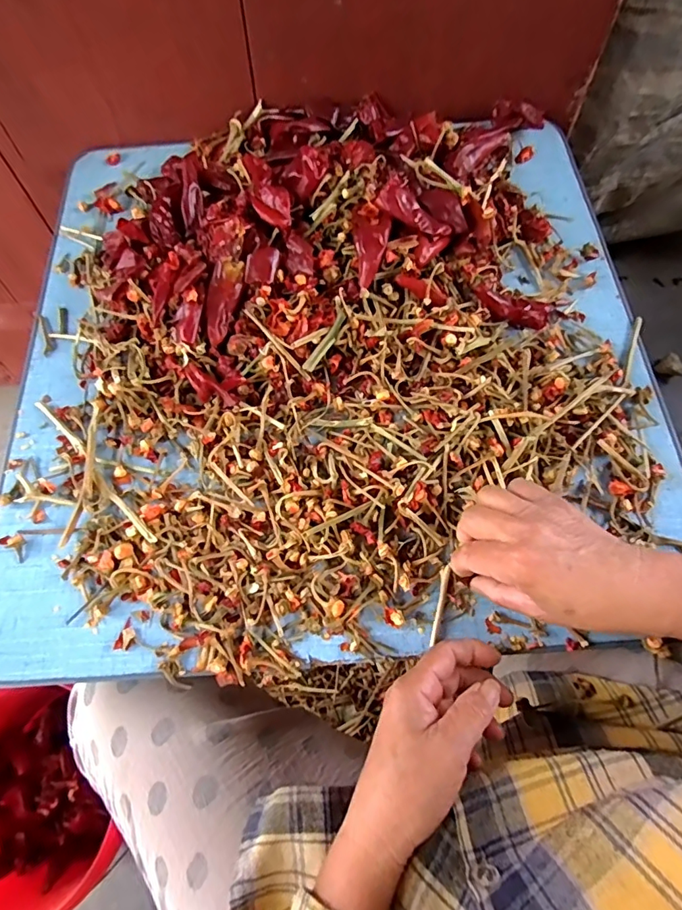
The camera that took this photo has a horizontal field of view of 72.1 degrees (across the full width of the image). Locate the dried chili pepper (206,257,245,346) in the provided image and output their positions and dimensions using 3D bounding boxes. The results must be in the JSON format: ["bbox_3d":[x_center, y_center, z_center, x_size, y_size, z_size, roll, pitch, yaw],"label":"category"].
[{"bbox_3d":[-0.105,-0.136,0.415,0.026,0.013,0.076,11,86,5],"label":"dried chili pepper"}]

